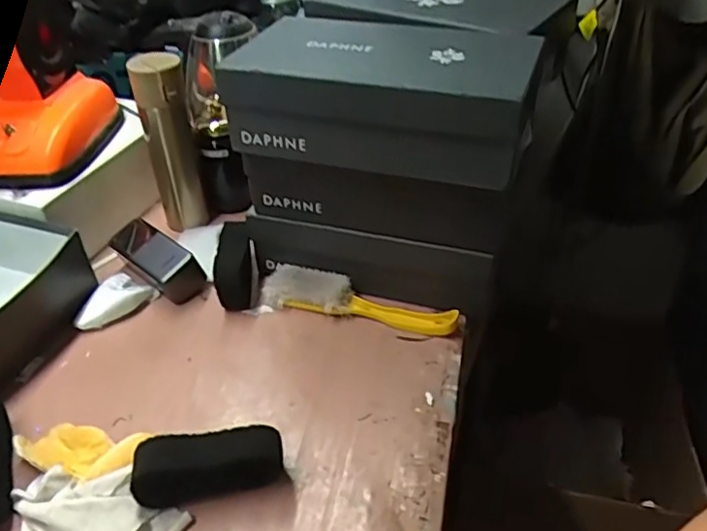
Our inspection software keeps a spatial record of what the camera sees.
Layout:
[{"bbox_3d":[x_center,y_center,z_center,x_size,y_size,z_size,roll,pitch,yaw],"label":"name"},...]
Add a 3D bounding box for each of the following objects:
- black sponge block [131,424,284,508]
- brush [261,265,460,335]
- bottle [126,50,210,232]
[{"bbox_3d":[-0.129,0.183,0.556,0.128,0.068,0.033,-8,39,-7],"label":"black sponge block"},{"bbox_3d":[0.005,0.040,0.739,0.246,0.037,0.053,10,40,14],"label":"brush"},{"bbox_3d":[-0.245,-0.159,0.833,0.064,0.248,0.057,-19,42,-19],"label":"bottle"}]

